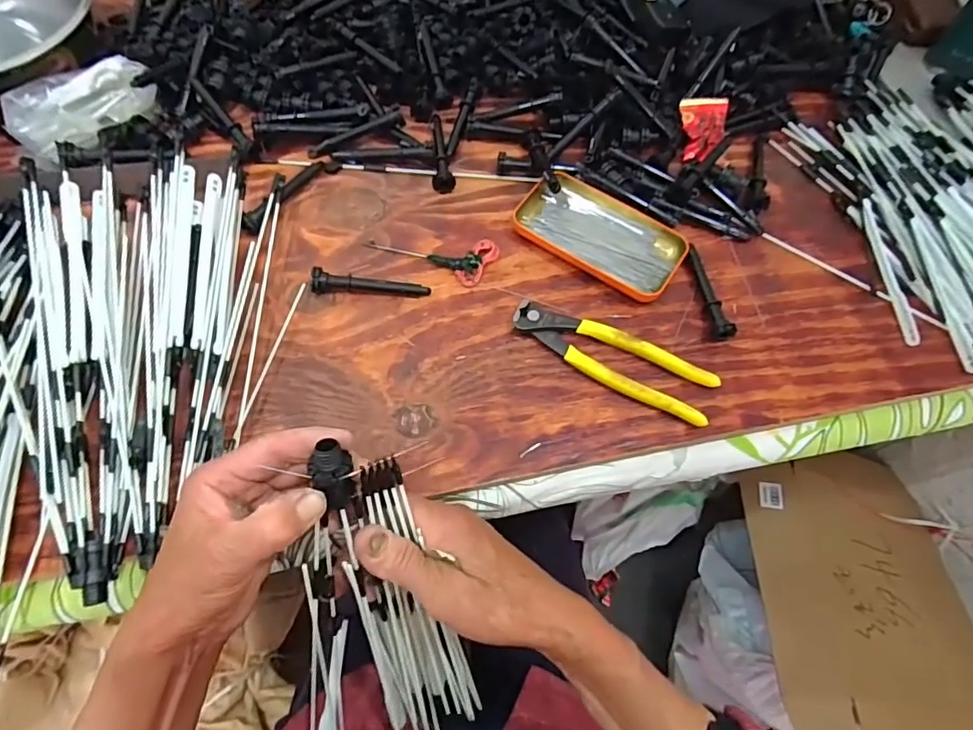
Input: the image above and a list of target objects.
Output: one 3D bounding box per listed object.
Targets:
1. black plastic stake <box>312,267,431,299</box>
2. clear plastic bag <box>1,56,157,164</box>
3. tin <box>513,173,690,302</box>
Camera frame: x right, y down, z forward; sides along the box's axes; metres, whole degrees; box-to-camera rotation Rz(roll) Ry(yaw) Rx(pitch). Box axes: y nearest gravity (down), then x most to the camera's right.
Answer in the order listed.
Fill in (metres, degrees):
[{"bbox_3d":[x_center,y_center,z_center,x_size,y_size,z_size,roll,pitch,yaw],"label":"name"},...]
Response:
[{"bbox_3d":[-0.092,-0.067,0.438,0.090,0.021,0.018,-1,65,-4],"label":"black plastic stake"},{"bbox_3d":[-0.352,-0.224,0.479,0.116,0.032,0.064,-30,70,-16],"label":"clear plastic bag"},{"bbox_3d":[0.100,-0.115,0.476,0.141,0.015,0.079,32,67,12],"label":"tin"}]

